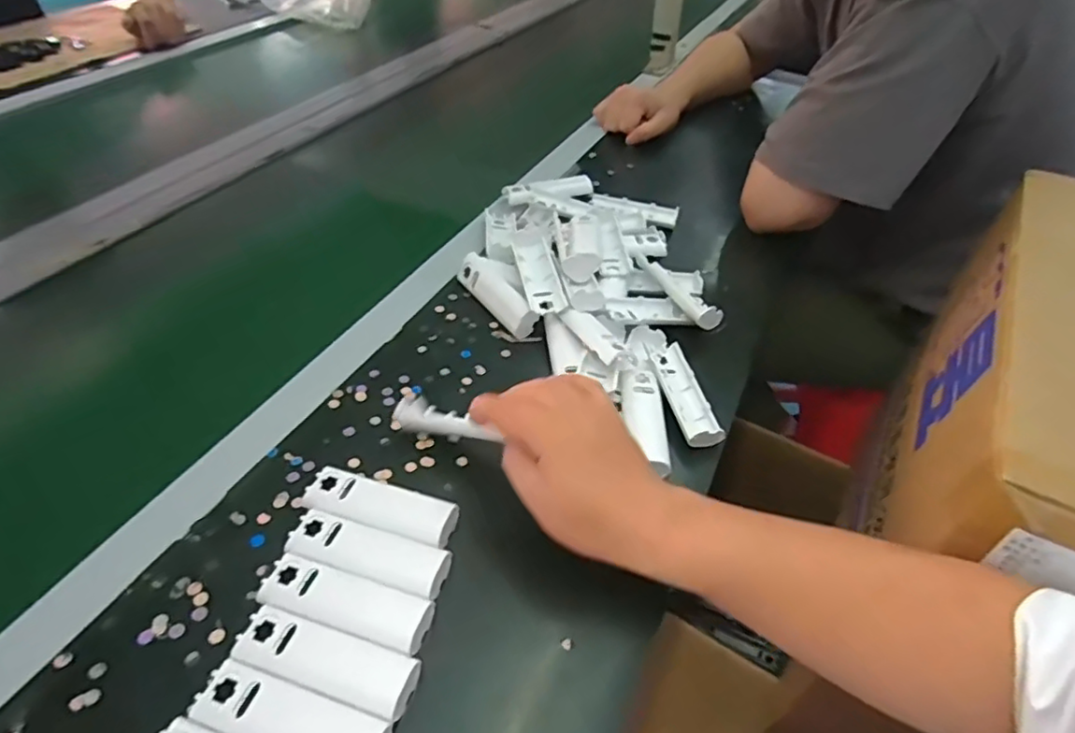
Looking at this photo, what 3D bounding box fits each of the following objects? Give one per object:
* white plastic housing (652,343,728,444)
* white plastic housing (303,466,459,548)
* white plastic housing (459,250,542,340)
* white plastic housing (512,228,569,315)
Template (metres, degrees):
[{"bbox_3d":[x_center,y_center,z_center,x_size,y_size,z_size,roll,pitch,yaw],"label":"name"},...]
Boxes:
[{"bbox_3d":[0.122,0.023,0.521,0.034,0.012,0.104,-7,45,-13],"label":"white plastic housing"},{"bbox_3d":[-0.107,0.096,0.423,0.104,0.016,0.032,16,44,10],"label":"white plastic housing"},{"bbox_3d":[-0.040,-0.068,0.590,0.023,0.033,0.111,-22,50,-27],"label":"white plastic housing"},{"bbox_3d":[0.000,-0.089,0.594,0.033,0.027,0.115,-6,45,-12],"label":"white plastic housing"}]

